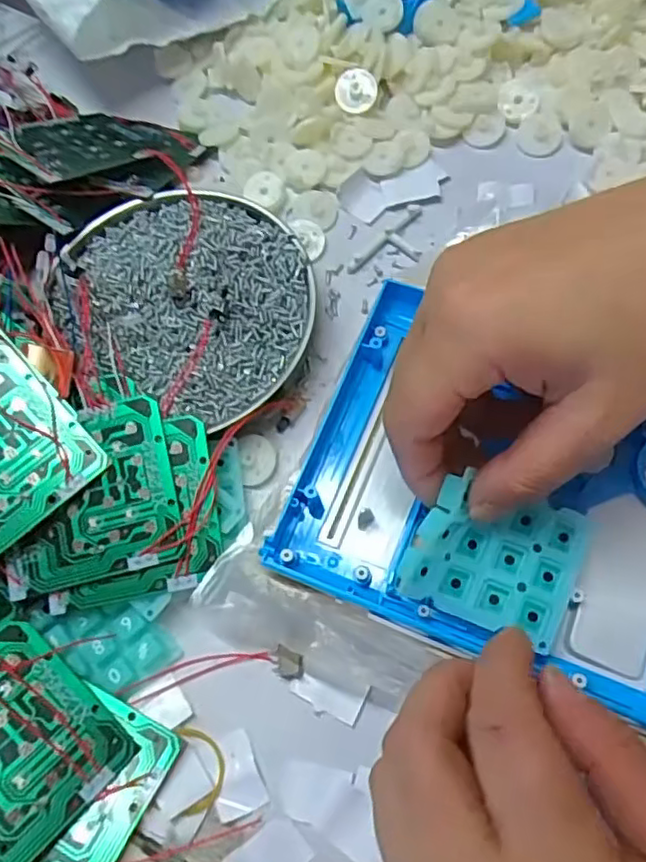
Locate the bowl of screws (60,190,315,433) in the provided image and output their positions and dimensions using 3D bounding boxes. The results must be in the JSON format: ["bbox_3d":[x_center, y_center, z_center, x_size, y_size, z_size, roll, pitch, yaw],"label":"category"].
[{"bbox_3d":[-0.066,-0.068,0.314,0.126,0.021,0.110,23,73,14],"label":"bowl of screws"}]

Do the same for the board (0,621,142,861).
[{"bbox_3d":[-0.116,0.115,0.236,0.070,0.004,0.066,44,54,7],"label":"board"}]

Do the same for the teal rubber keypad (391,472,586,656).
[{"bbox_3d":[0.061,0.044,0.227,0.057,0.013,0.047,22,85,-1],"label":"teal rubber keypad"}]

